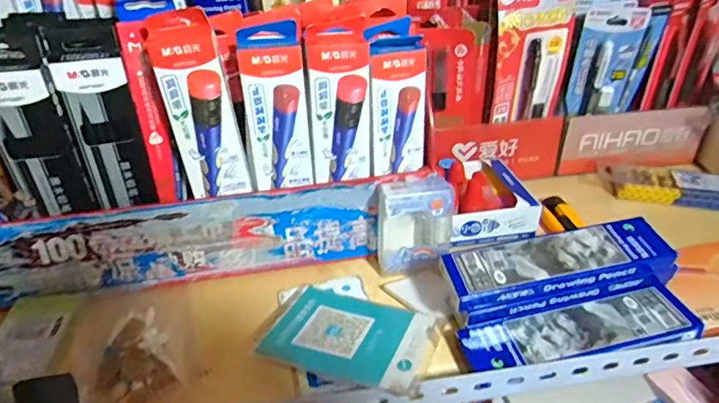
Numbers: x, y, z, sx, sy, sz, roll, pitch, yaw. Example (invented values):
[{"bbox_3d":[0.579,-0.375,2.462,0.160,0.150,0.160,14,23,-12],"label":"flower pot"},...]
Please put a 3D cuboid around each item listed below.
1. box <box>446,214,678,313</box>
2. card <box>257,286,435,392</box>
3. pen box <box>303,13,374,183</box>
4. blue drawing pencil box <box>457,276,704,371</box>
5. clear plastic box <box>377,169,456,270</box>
[{"bbox_3d":[0.161,0.050,0.384,0.179,0.023,0.053,-10,55,-6],"label":"box"},{"bbox_3d":[-0.009,0.104,0.375,0.125,0.006,0.090,8,24,21],"label":"card"},{"bbox_3d":[-0.015,-0.080,0.388,0.050,0.126,0.026,-2,33,-1],"label":"pen box"},{"bbox_3d":[0.168,0.094,0.364,0.173,0.025,0.054,-5,33,-6],"label":"blue drawing pencil box"},{"bbox_3d":[0.051,0.016,0.436,0.067,0.080,0.041,-4,33,-4],"label":"clear plastic box"}]

